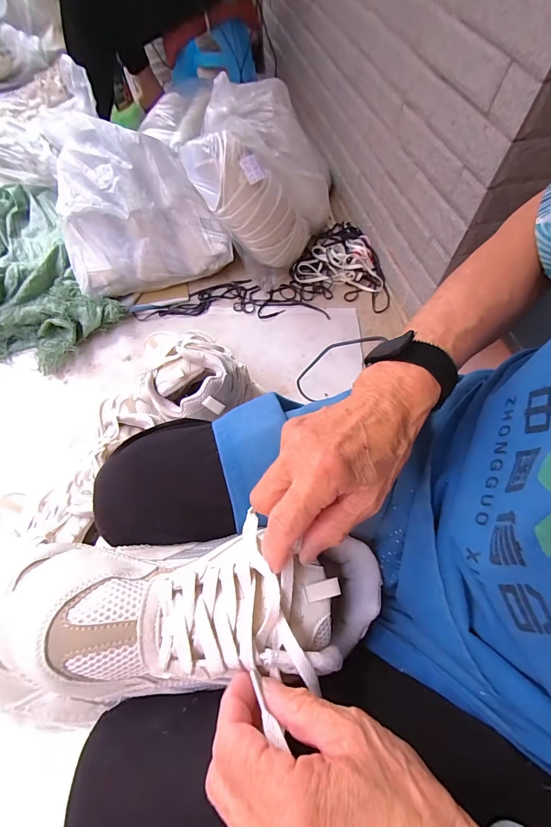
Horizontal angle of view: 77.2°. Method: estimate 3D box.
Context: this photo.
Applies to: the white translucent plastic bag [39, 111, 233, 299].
[{"bbox_3d":[-0.358,-0.534,0.903,0.395,0.250,0.348,-16,64,-8],"label":"white translucent plastic bag"}]

